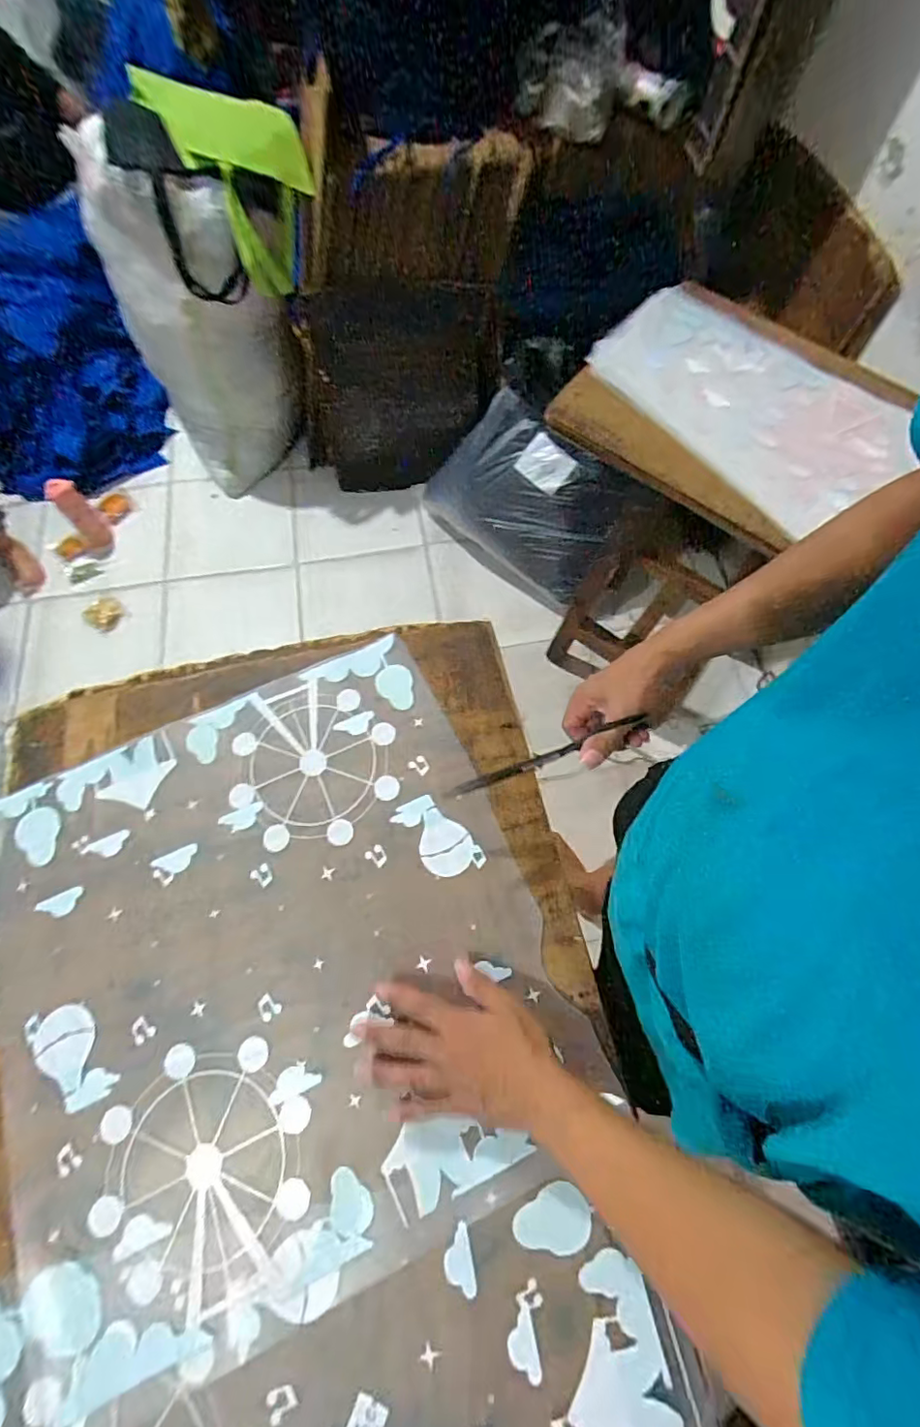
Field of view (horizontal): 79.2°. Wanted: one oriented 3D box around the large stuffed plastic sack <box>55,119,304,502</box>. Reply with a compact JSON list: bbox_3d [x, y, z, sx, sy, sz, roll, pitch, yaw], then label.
[{"bbox_3d":[-0.664,-0.997,1.518,0.358,0.803,0.296,-26,69,-10],"label":"large stuffed plastic sack"}]

